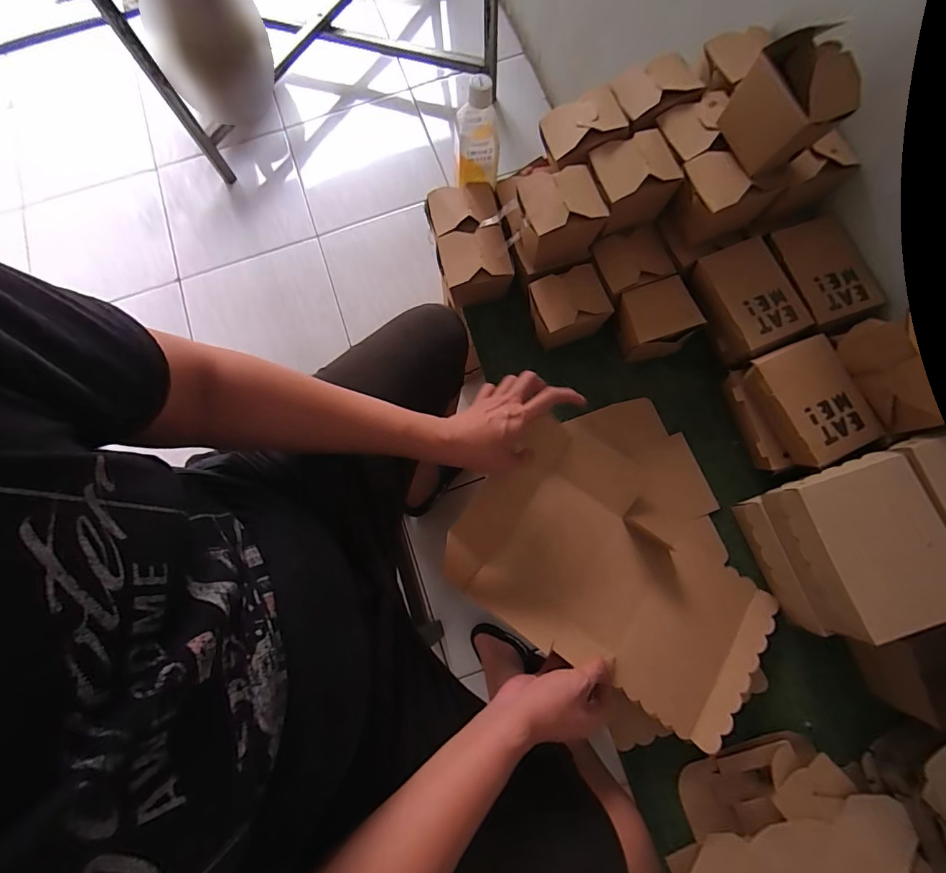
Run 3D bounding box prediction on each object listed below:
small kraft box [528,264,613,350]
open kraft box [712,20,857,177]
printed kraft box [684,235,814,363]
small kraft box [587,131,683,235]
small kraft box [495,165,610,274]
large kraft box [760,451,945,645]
[{"bbox_3d":[0.137,-0.186,0.641,0.103,0.083,0.093,-12,76,-1],"label":"small kraft box"},{"bbox_3d":[0.353,-0.371,0.489,0.081,0.100,0.097,-26,76,-5],"label":"open kraft box"},{"bbox_3d":[0.370,-0.182,0.601,0.103,0.065,0.150,-25,76,-5],"label":"printed kraft box"},{"bbox_3d":[0.208,-0.335,0.588,0.101,0.082,0.083,-22,76,-4],"label":"small kraft box"},{"bbox_3d":[0.105,-0.293,0.591,0.113,0.096,0.093,-16,76,-3],"label":"small kraft box"},{"bbox_3d":[0.432,0.118,0.485,0.135,0.057,0.170,-19,76,-3],"label":"large kraft box"}]

